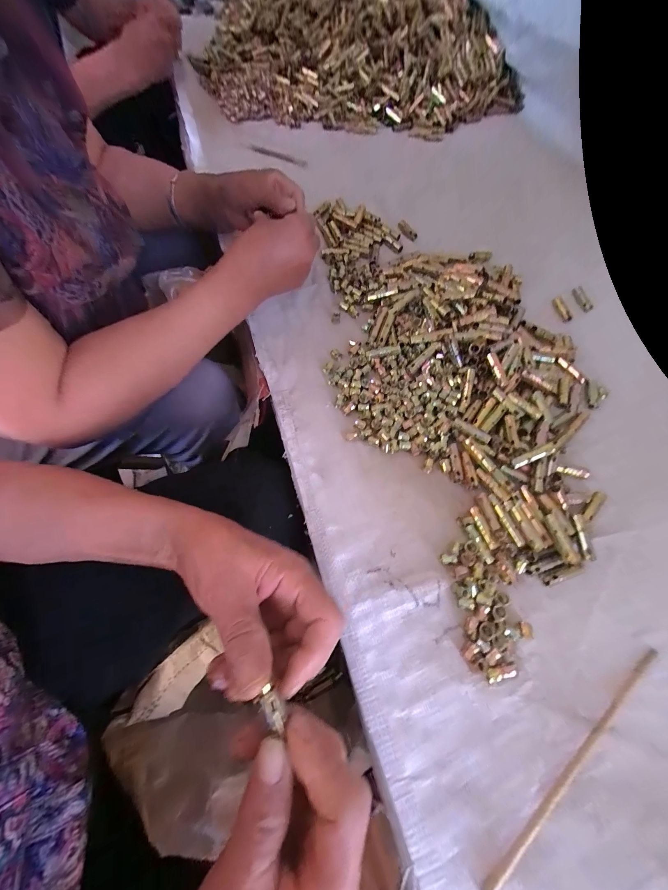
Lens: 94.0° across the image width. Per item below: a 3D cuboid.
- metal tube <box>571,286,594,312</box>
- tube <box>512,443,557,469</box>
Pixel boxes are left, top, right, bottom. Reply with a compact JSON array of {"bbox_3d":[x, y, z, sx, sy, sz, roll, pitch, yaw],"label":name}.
[{"bbox_3d":[0.358,-0.211,0.448,0.016,0.009,0.049,2,65,0],"label":"metal tube"},{"bbox_3d":[0.202,0.011,0.316,0.042,0.007,0.010,-29,66,16],"label":"tube"}]

